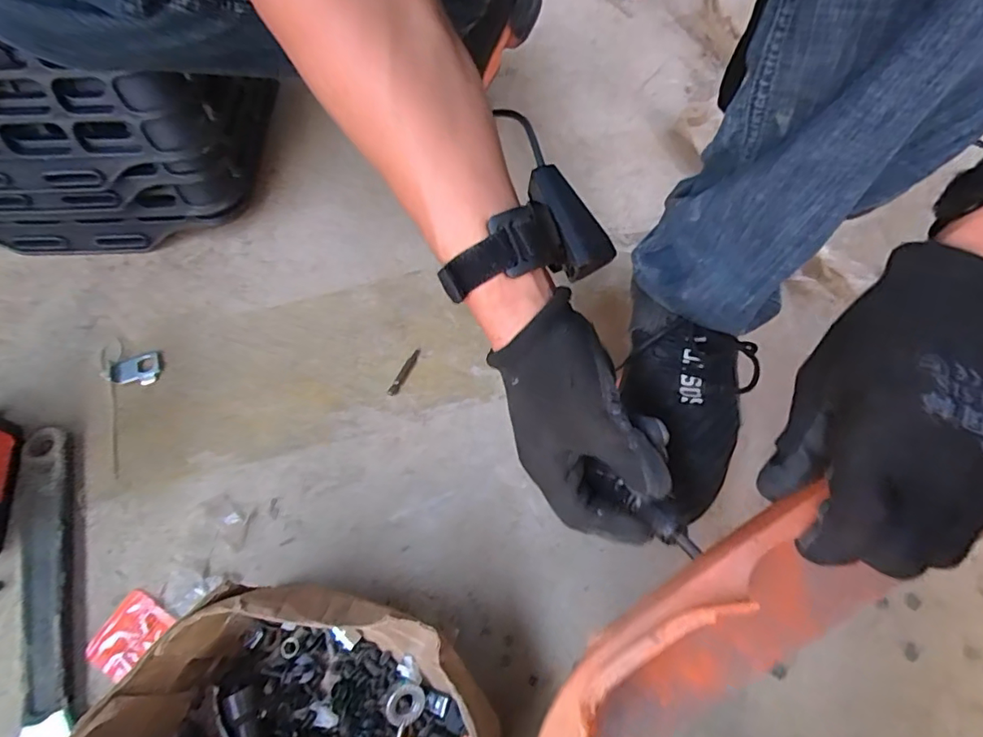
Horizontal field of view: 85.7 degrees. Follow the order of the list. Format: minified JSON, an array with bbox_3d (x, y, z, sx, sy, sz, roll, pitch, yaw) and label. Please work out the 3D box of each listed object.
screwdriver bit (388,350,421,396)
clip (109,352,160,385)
[{"bbox_3d":[-0.078,0.003,0.475,0.009,0.004,0.049,24,65,9],"label":"screwdriver bit"},{"bbox_3d":[-0.315,0.001,0.469,0.038,0.009,0.032,-14,65,-9],"label":"clip"}]

